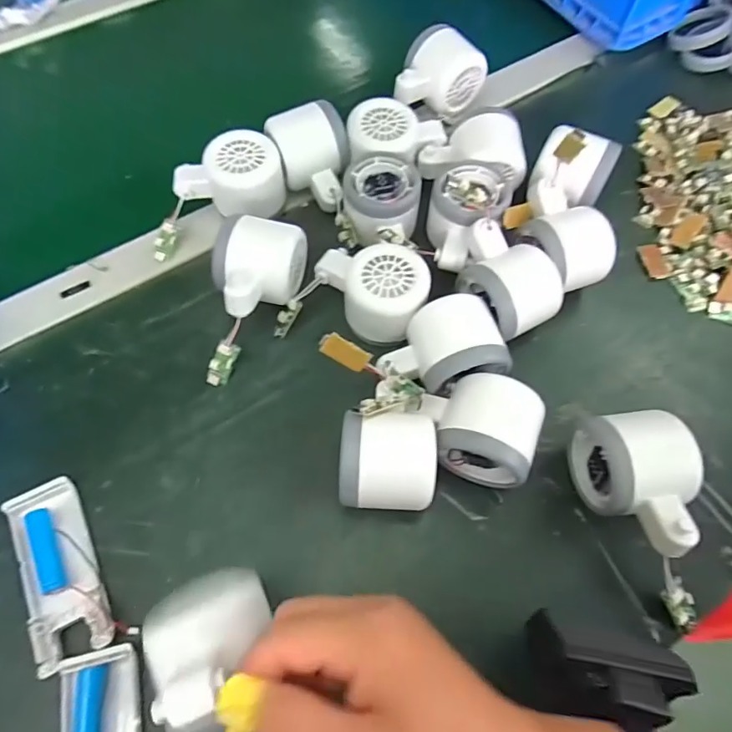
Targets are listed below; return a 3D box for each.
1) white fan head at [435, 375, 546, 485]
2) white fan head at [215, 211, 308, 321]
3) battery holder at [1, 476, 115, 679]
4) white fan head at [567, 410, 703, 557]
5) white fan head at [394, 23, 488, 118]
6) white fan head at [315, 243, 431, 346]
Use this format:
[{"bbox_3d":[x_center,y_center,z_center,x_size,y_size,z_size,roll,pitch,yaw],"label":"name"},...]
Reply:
[{"bbox_3d":[0.077,0.041,0.321,0.060,0.053,0.059,20,66,9],"label":"white fan head"},{"bbox_3d":[-0.080,-0.064,0.365,0.056,0.056,0.075,15,65,7],"label":"white fan head"},{"bbox_3d":[-0.183,0.120,0.298,0.038,0.016,0.102,-25,68,-12],"label":"battery holder"},{"bbox_3d":[0.164,0.071,0.303,0.055,0.056,0.083,-6,65,-4],"label":"white fan head"},{"bbox_3d":[0.062,-0.260,0.455,0.065,0.051,0.077,38,70,16],"label":"white fan head"},{"bbox_3d":[0.002,-0.051,0.363,0.082,0.047,0.061,12,65,5],"label":"white fan head"}]

